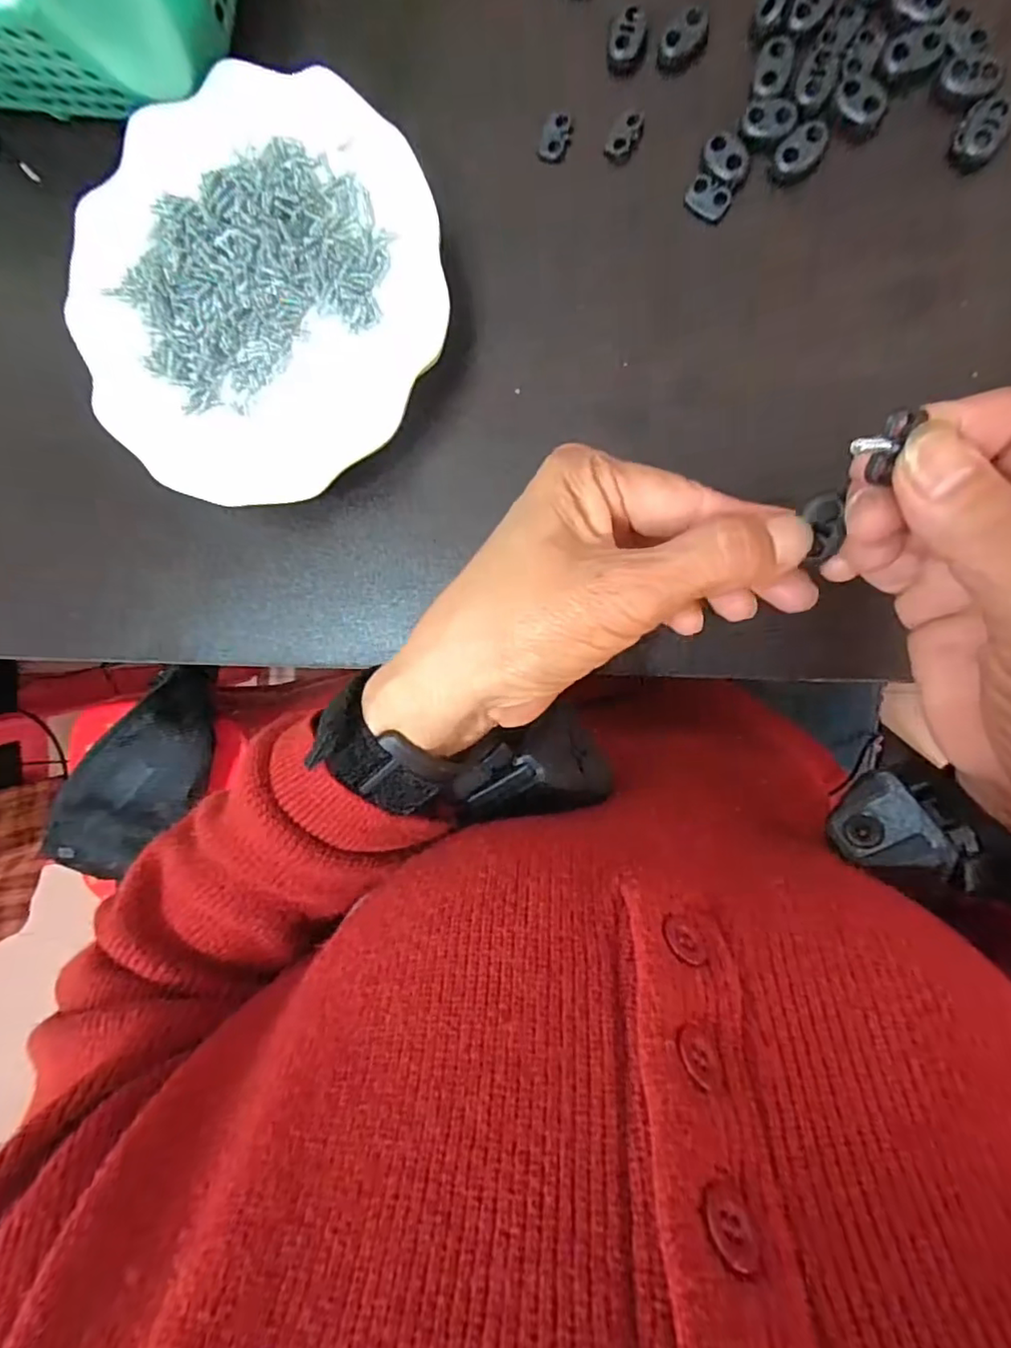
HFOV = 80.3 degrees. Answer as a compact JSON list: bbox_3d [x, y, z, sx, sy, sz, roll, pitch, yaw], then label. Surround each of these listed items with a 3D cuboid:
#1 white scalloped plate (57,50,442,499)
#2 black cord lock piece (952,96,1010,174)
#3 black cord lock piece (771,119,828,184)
[{"bbox_3d":[-0.115,-0.171,0.278,0.173,0.025,0.174,0,93,8],"label":"white scalloped plate"},{"bbox_3d":[0.178,-0.202,0.224,0.016,0.010,0.020,32,97,6],"label":"black cord lock piece"},{"bbox_3d":[0.115,-0.206,0.235,0.020,0.007,0.015,-34,88,9],"label":"black cord lock piece"}]

